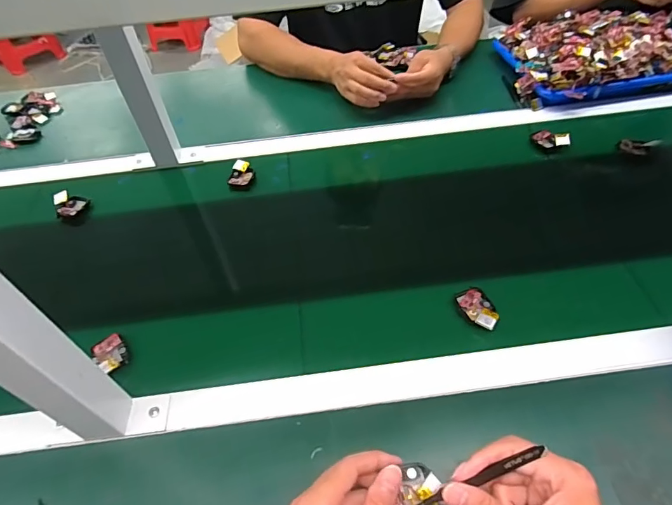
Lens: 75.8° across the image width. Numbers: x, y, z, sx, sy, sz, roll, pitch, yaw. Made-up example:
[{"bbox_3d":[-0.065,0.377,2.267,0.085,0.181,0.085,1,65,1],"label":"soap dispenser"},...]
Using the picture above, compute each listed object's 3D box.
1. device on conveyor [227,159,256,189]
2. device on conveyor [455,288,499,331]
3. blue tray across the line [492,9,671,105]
[{"bbox_3d":[-0.148,-0.122,0.683,0.038,0.018,0.047,6,51,10],"label":"device on conveyor"},{"bbox_3d":[0.166,0.066,0.500,0.034,0.013,0.055,-23,52,-14],"label":"device on conveyor"},{"bbox_3d":[0.488,-0.374,0.807,0.346,0.085,0.232,-12,50,-6],"label":"blue tray across the line"}]

